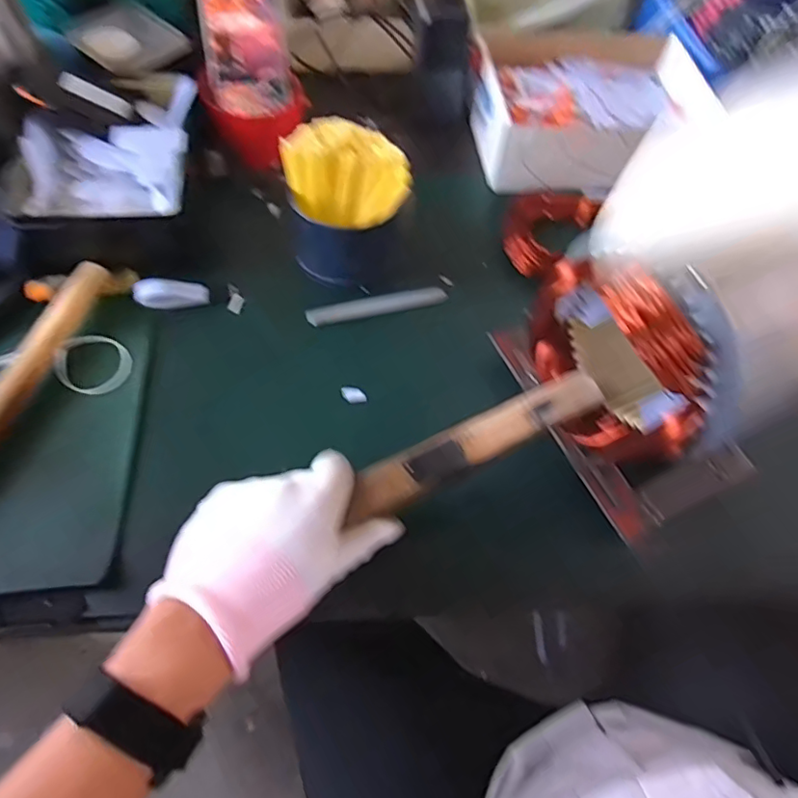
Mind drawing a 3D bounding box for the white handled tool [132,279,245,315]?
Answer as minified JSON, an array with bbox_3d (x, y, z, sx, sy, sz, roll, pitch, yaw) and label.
[{"bbox_3d":[-0.191,-0.093,0.509,0.092,0.012,0.033,0,62,-19],"label":"white handled tool"}]

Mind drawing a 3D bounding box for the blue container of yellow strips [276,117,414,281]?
[{"bbox_3d":[-0.047,-0.177,0.517,0.108,0.096,0.111,3,62,-2],"label":"blue container of yellow strips"}]

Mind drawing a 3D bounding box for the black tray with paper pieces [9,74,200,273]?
[{"bbox_3d":[-0.273,-0.224,0.538,0.143,0.060,0.211,-6,63,-7],"label":"black tray with paper pieces"}]

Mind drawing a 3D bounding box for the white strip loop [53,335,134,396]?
[{"bbox_3d":[-0.256,-0.031,0.468,0.055,0.008,0.062,-37,70,-20],"label":"white strip loop"}]

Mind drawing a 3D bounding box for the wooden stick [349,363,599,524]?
[{"bbox_3d":[0.053,0.028,0.379,0.189,0.008,0.032,-26,67,-9],"label":"wooden stick"}]

